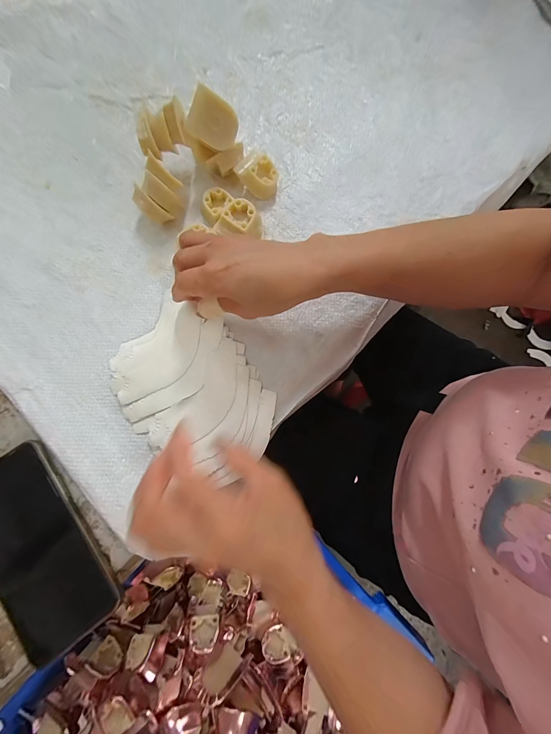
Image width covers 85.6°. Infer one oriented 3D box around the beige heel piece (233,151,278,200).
[{"bbox_3d":[-0.018,-0.211,0.330,0.046,0.023,0.035,39,78,-20],"label":"beige heel piece"}]

